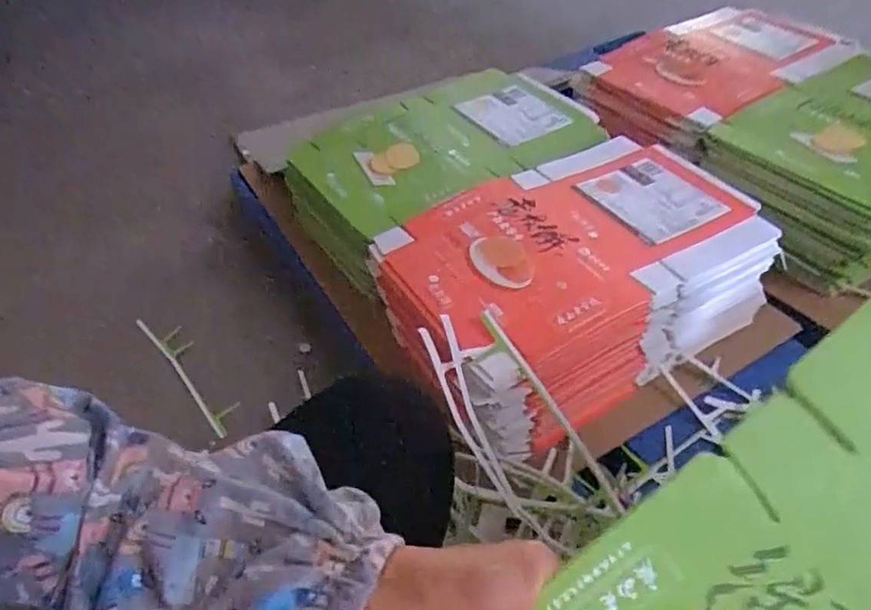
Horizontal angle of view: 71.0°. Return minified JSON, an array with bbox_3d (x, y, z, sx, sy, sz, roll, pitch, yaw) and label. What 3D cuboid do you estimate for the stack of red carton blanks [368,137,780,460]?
[{"bbox_3d":[0.182,-0.043,0.840,0.448,0.164,0.317,-24,49,-20],"label":"stack of red carton blanks"}]

